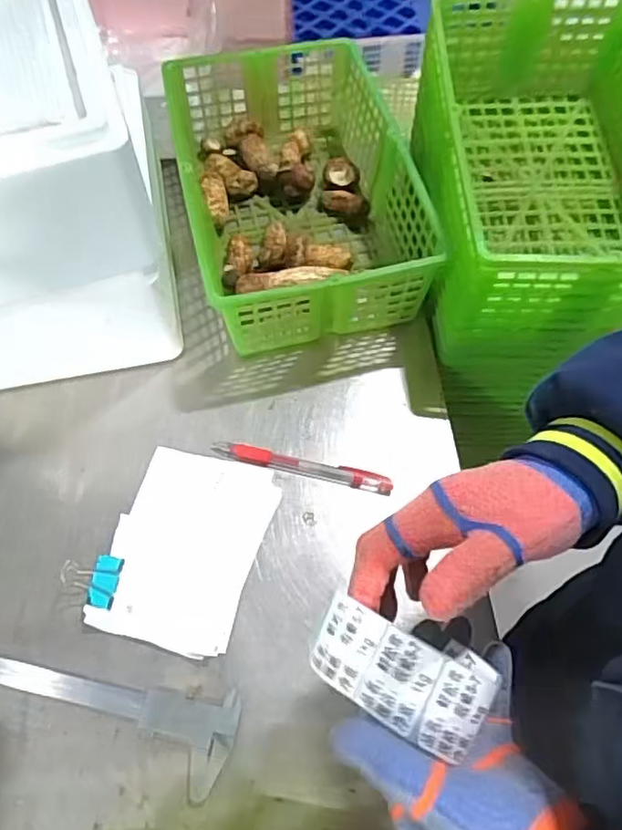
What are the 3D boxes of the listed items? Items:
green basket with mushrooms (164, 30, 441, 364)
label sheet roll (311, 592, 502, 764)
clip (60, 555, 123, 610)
[{"bbox_3d":[-0.018,-0.236,0.637,0.219,0.101,0.341,-12,63,-6],"label":"green basket with mushrooms"},{"bbox_3d":[0.042,0.122,0.293,0.086,0.018,0.045,22,65,19],"label":"label sheet roll"},{"bbox_3d":[-0.174,0.127,0.480,0.037,0.029,0.039,7,63,4],"label":"clip"}]

